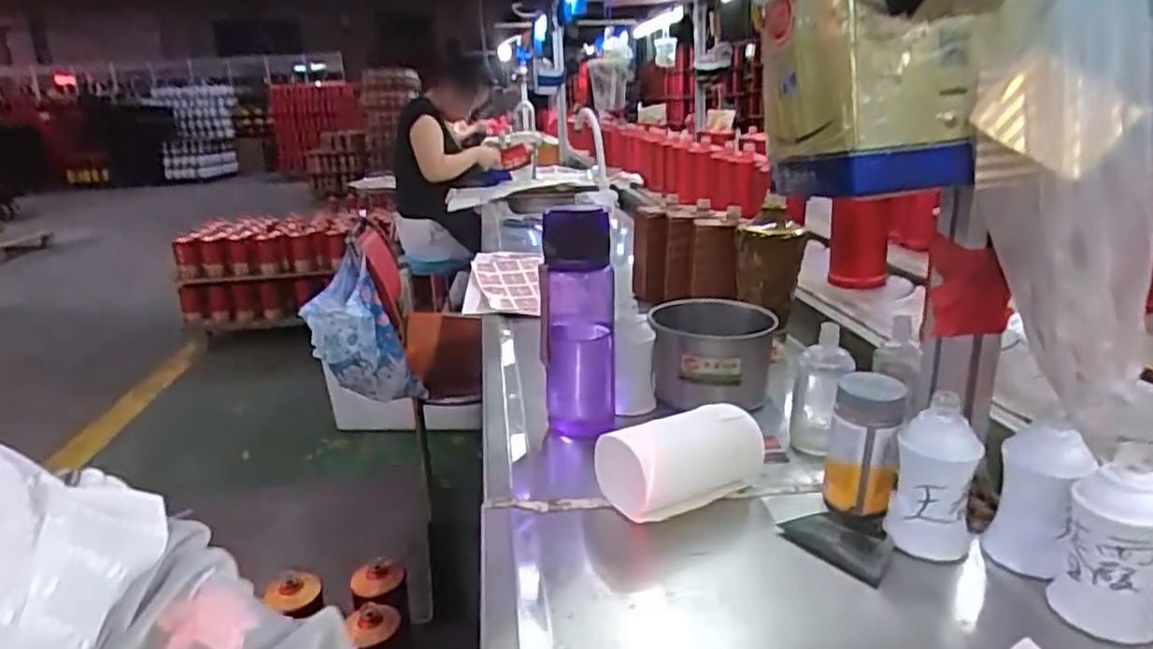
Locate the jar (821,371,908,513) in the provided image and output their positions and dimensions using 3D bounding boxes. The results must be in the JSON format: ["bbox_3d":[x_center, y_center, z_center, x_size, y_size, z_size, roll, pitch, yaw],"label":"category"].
[{"bbox_3d":[0.234,0.096,0.580,0.055,0.105,0.051,7,21,29],"label":"jar"}]

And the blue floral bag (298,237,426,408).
[{"bbox_3d":[-0.437,0.008,1.438,0.205,0.278,0.165,-11,19,-22],"label":"blue floral bag"}]

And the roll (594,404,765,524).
[{"bbox_3d":[0.089,0.119,0.611,0.134,0.068,0.064,-13,21,-29],"label":"roll"}]

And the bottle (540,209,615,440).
[{"bbox_3d":[0.003,0.006,0.721,0.074,0.238,0.060,-1,18,7],"label":"bottle"}]

